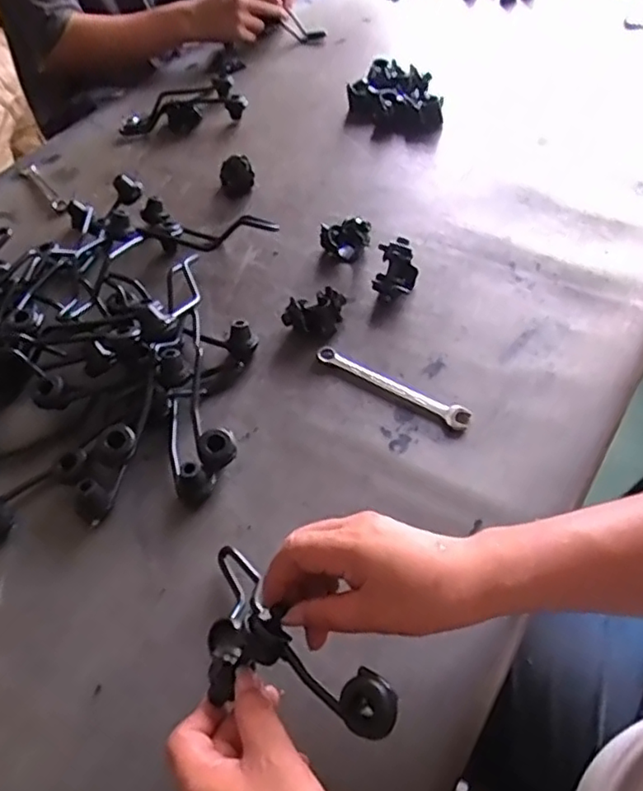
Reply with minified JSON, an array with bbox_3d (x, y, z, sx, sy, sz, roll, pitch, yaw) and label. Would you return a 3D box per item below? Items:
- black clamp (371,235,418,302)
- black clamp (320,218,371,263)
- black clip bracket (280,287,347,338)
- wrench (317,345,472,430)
[{"bbox_3d":[0.079,-0.135,0.666,0.043,0.042,0.059,15,55,15],"label":"black clamp"},{"bbox_3d":[0.026,-0.185,0.713,0.061,0.043,0.030,28,60,23],"label":"black clamp"},{"bbox_3d":[-0.007,-0.089,0.651,0.055,0.032,0.044,17,56,17],"label":"black clip bracket"},{"bbox_3d":[0.066,-0.010,0.597,0.164,0.008,0.022,27,59,23],"label":"wrench"}]

